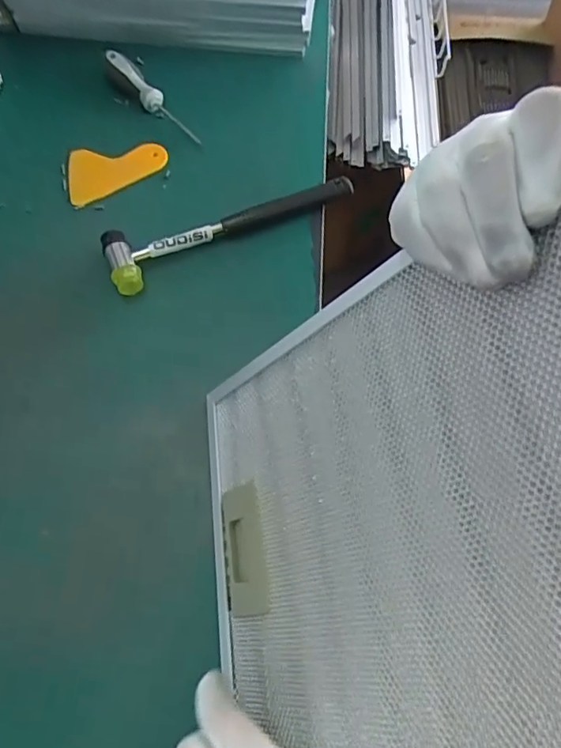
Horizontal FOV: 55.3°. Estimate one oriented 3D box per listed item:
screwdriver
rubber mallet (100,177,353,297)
[{"bbox_3d":[-0.143,-0.303,0.583,0.017,0.023,0.132,-43,88,-14],"label":"screwdriver"},{"bbox_3d":[-0.049,-0.147,0.517,0.245,0.026,0.056,-24,69,-8],"label":"rubber mallet"}]

